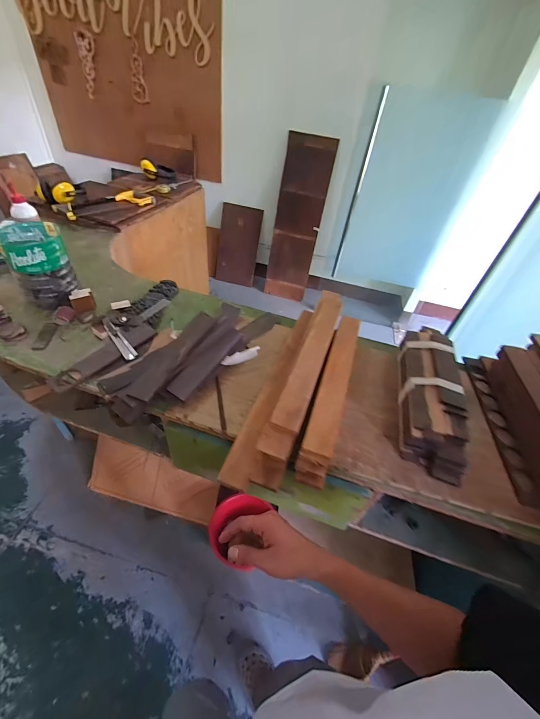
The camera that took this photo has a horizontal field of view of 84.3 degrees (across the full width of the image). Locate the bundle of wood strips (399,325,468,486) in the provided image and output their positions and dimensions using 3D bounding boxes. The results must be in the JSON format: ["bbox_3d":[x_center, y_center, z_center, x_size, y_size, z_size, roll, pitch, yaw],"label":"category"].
[{"bbox_3d":[0.370,0.077,0.689,0.123,0.080,0.370,16,44,7],"label":"bundle of wood strips"}]

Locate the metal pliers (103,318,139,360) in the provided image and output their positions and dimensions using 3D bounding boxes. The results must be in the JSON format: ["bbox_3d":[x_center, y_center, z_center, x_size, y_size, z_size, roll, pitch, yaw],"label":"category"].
[{"bbox_3d":[-0.386,-0.056,0.762,0.032,0.010,0.170,-27,54,-31],"label":"metal pliers"}]

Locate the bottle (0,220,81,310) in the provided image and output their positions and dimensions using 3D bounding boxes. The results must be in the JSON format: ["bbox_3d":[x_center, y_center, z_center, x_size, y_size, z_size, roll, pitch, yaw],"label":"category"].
[{"bbox_3d":[-0.628,-0.256,0.821,0.139,0.165,0.166,-23,52,-29],"label":"bottle"}]

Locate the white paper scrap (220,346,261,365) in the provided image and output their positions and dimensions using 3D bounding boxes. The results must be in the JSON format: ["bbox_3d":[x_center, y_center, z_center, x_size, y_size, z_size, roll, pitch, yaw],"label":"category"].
[{"bbox_3d":[-0.071,-0.007,0.738,0.099,0.028,0.009,-17,7,-16],"label":"white paper scrap"}]

